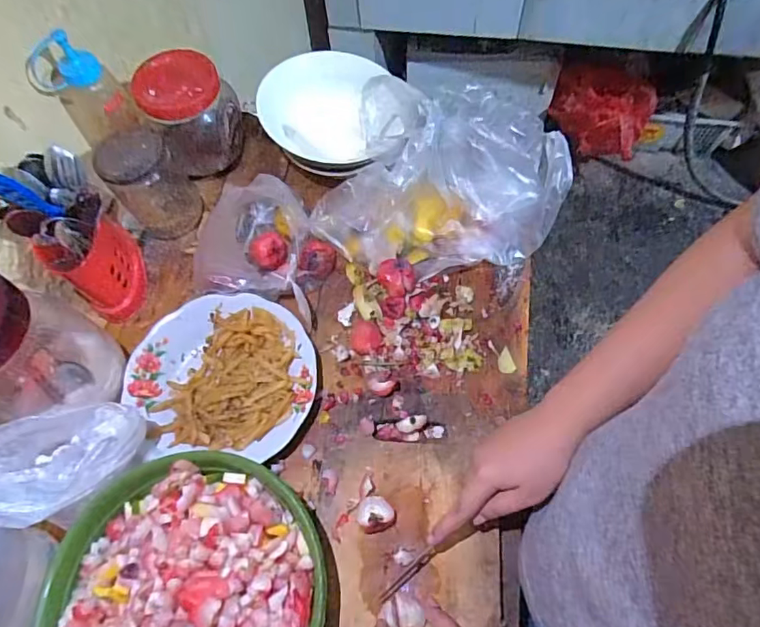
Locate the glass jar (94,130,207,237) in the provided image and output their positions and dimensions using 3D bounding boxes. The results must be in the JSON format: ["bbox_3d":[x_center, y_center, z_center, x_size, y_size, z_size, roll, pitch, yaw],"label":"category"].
[{"bbox_3d":[-0.297,-0.167,0.664,0.090,0.129,0.086,-1,64,3],"label":"glass jar"}]

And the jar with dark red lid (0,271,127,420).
[{"bbox_3d":[-0.371,0.033,0.519,0.129,0.183,0.127,-1,64,3],"label":"jar with dark red lid"}]

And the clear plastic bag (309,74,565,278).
[{"bbox_3d":[0.071,-0.157,0.594,0.290,0.162,0.153,-8,63,0],"label":"clear plastic bag"}]

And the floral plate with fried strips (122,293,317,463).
[{"bbox_3d":[-0.177,0.067,0.582,0.206,0.033,0.183,2,64,5],"label":"floral plate with fried strips"}]

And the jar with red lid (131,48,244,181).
[{"bbox_3d":[-0.246,-0.264,0.684,0.112,0.115,0.104,-1,64,3],"label":"jar with red lid"}]

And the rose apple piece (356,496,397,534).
[{"bbox_3d":[-0.004,0.197,0.506,0.035,0.018,0.034,-1,64,3],"label":"rose apple piece"}]

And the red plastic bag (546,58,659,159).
[{"bbox_3d":[0.665,-0.607,1.555,0.282,0.176,0.198,19,66,13],"label":"red plastic bag"}]

